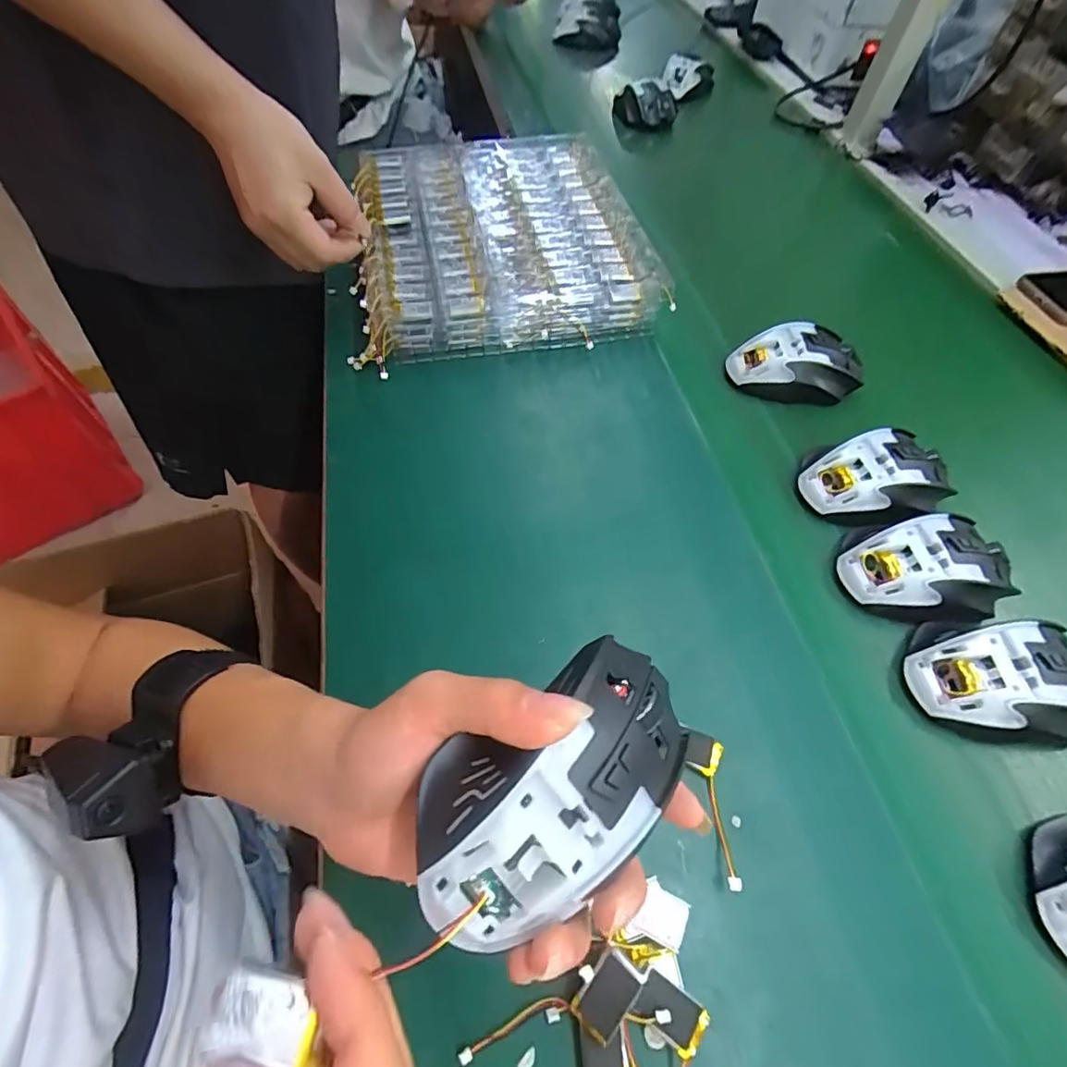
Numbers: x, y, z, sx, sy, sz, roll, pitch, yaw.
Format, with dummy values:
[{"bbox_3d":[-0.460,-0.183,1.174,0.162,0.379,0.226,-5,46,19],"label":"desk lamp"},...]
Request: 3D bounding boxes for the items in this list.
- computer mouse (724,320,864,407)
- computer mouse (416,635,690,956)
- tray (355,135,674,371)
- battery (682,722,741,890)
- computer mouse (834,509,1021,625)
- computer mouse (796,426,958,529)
[{"bbox_3d":[0.231,-0.147,0.474,0.109,0.040,0.066,-9,59,-5],"label":"computer mouse"},{"bbox_3d":[0.010,0.088,0.190,0.111,0.040,0.062,-31,63,-19],"label":"computer mouse"},{"bbox_3d":[-0.030,-0.301,0.534,0.281,0.052,0.308,-5,62,-3],"label":"tray"},{"bbox_3d":[0.099,0.146,0.292,0.023,0.008,0.080,-8,70,-7],"label":"battery"},{"bbox_3d":[0.268,0.022,0.368,0.108,0.036,0.073,-1,59,0],"label":"computer mouse"},{"bbox_3d":[0.259,-0.040,0.407,0.102,0.039,0.067,-10,59,-6],"label":"computer mouse"}]

